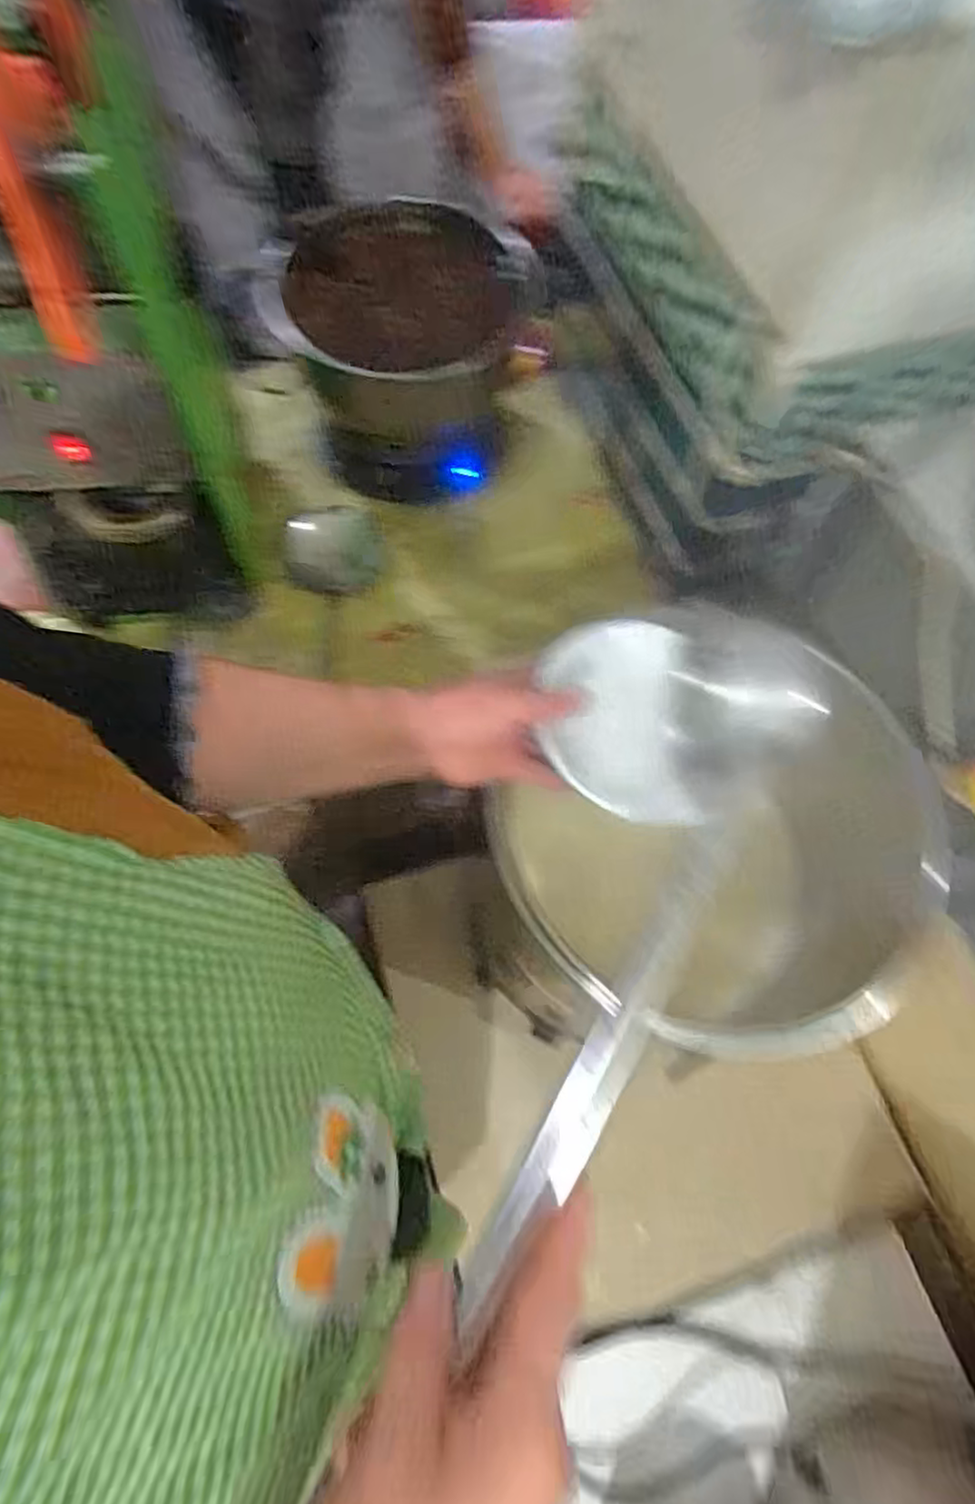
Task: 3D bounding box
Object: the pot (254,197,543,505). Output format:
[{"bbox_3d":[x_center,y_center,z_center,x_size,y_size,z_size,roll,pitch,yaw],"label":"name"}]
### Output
[{"bbox_3d":[-0.104,-0.477,0.820,0.283,0.200,0.266,1,68,-3],"label":"pot"}]

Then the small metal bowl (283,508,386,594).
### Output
[{"bbox_3d":[-0.177,-0.233,0.795,0.115,0.050,0.099,-7,69,-6],"label":"small metal bowl"}]

